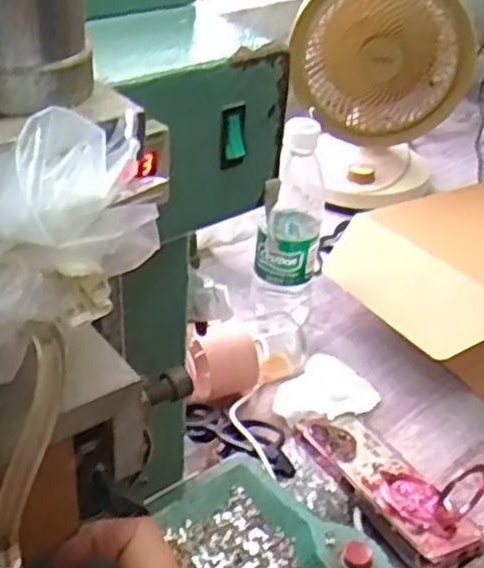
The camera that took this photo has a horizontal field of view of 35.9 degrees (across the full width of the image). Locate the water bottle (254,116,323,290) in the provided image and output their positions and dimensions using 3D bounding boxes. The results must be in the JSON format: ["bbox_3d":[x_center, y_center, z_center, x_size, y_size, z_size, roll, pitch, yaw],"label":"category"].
[{"bbox_3d":[0.050,-0.074,0.757,0.064,0.188,0.063,5,35,2],"label":"water bottle"}]

